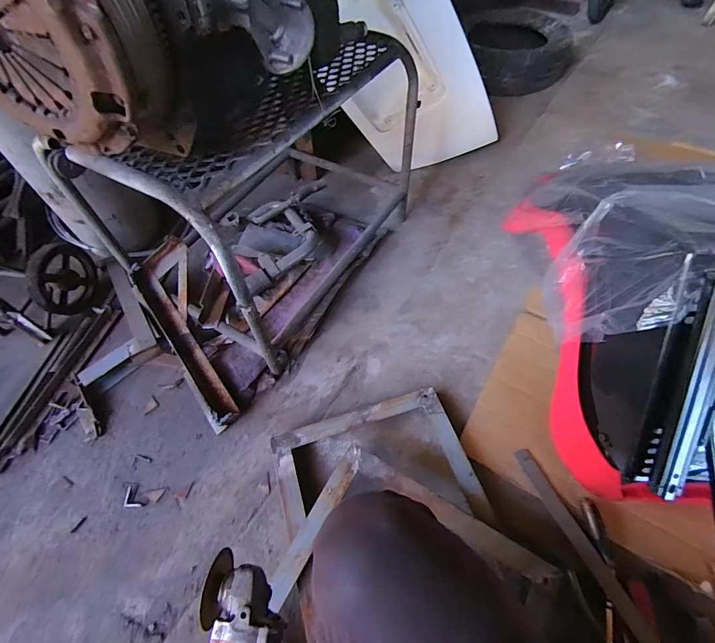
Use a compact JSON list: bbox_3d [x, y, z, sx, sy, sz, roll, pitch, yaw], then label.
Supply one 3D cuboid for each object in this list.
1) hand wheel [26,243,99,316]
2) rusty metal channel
[{"bbox_3d":[-0.763,-0.113,0.977,0.035,0.174,0.181,-5,79,22],"label":"hand wheel"},{"bbox_3d":[-0.409,0.054,0.873,0.068,0.062,0.442,-31,74,-20],"label":"rusty metal channel"}]

